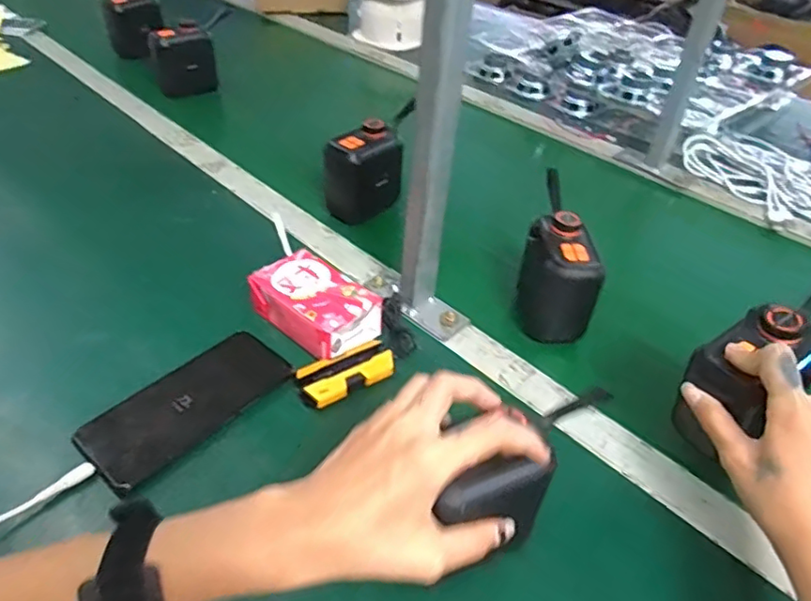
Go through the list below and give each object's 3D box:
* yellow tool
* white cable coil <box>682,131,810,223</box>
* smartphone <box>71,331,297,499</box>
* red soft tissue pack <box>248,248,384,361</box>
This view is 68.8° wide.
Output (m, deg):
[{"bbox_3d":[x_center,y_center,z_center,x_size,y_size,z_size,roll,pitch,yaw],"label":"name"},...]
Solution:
[{"bbox_3d":[-0.048,0.058,0.477,0.076,0.014,0.041,-23,48,-27],"label":"yellow tool"},{"bbox_3d":[0.495,-0.157,0.766,0.176,0.027,0.238,-19,46,-24],"label":"white cable coil"},{"bbox_3d":[-0.168,0.077,0.456,0.073,0.012,0.151,32,49,29],"label":"smartphone"},{"bbox_3d":[-0.081,0.002,0.524,0.110,0.033,0.070,33,49,30],"label":"red soft tissue pack"}]

